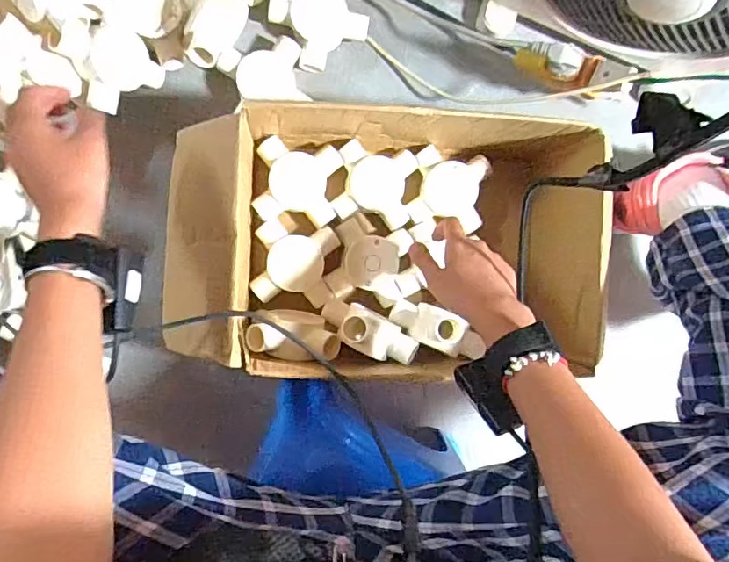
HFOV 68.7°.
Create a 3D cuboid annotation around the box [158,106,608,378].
[{"bbox_3d":[0.016,-0.039,0.596,0.454,0.143,0.273,-1,91,-9],"label":"box"}]

